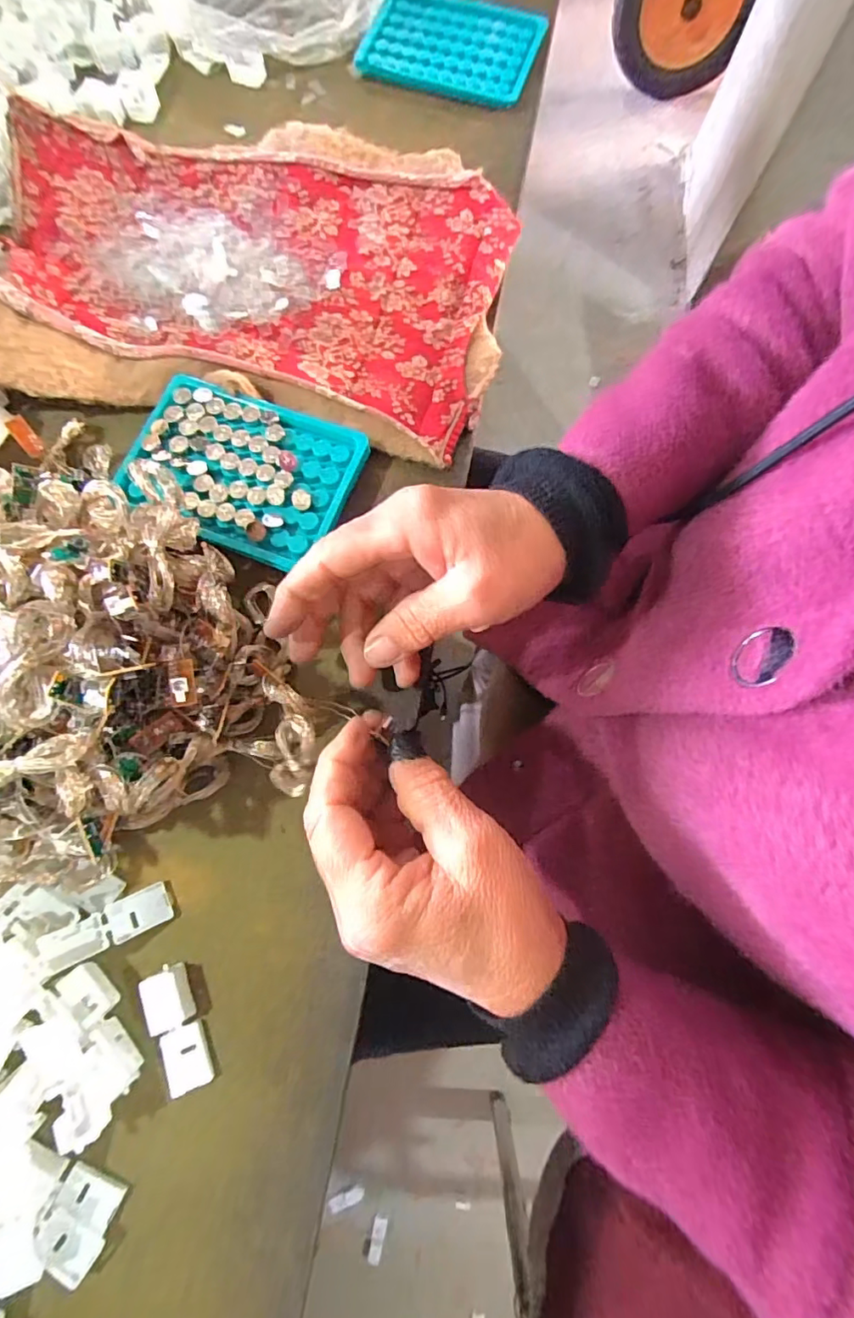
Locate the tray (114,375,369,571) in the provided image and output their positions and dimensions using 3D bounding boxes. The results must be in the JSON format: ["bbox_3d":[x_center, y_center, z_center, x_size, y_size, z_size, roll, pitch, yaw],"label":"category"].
[{"bbox_3d":[-0.110,-0.111,0.314,0.127,0.017,0.092,20,77,5],"label":"tray"}]

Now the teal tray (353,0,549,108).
[{"bbox_3d":[0.019,-0.477,0.409,0.130,0.014,0.088,18,77,4],"label":"teal tray"}]

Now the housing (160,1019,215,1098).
[{"bbox_3d":[-0.116,0.192,0.255,0.020,0.007,0.027,-23,77,-6],"label":"housing"}]

